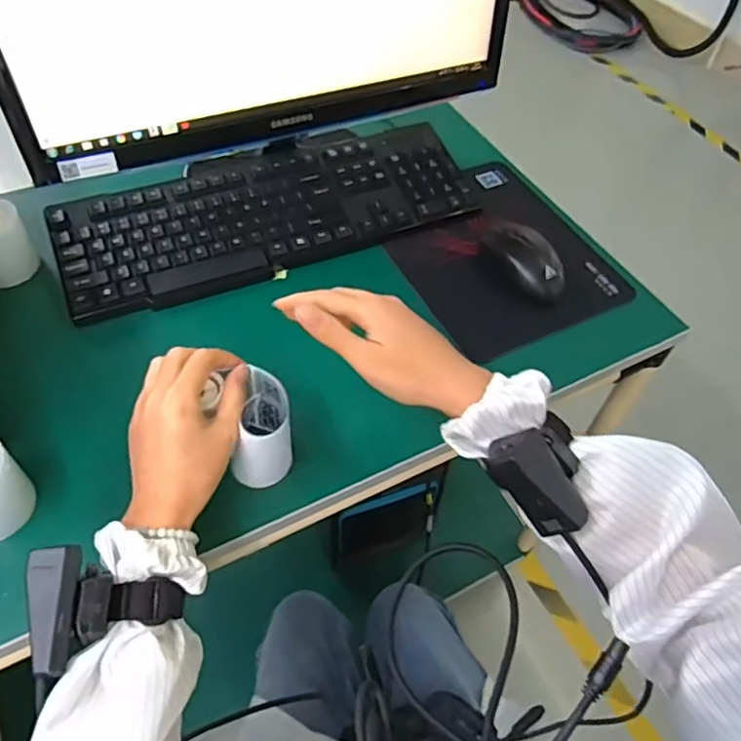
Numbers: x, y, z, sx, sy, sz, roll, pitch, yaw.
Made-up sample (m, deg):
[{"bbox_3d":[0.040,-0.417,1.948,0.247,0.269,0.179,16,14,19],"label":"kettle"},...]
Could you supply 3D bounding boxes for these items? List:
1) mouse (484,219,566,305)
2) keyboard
[{"bbox_3d":[0.159,-0.119,0.653,0.056,0.031,0.111,-18,56,-17],"label":"mouse"},{"bbox_3d":[-0.105,-0.170,0.674,0.439,0.048,0.150,-18,56,-17],"label":"keyboard"}]

